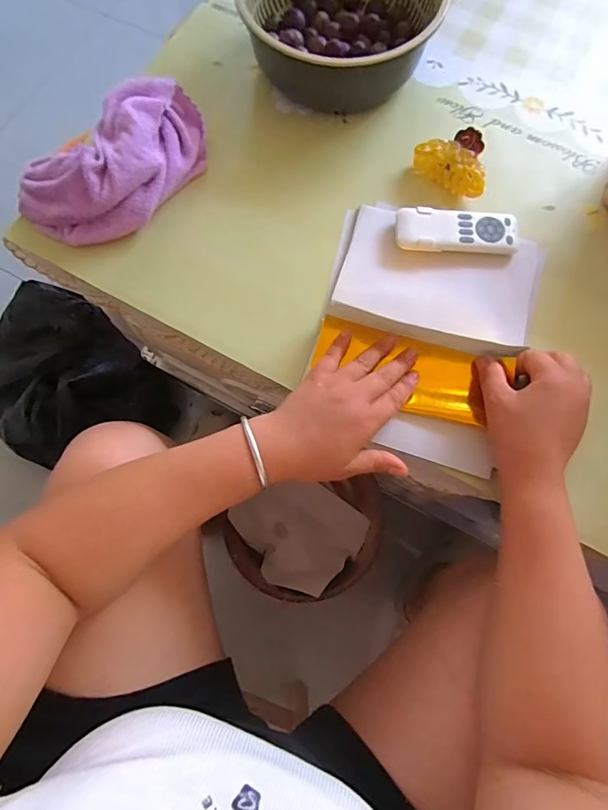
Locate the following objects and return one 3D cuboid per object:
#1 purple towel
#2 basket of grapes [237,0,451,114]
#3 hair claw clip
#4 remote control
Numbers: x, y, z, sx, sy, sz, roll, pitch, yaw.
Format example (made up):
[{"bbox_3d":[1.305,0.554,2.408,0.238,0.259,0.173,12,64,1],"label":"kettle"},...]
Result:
[{"bbox_3d":[-0.193,-0.253,0.444,0.210,0.053,0.126,-33,78,-8],"label":"purple towel"},{"bbox_3d":[0.042,-0.446,0.494,0.217,0.082,0.180,6,75,1],"label":"basket of grapes"},{"bbox_3d":[0.164,-0.261,0.466,0.087,0.039,0.053,43,79,10],"label":"hair claw clip"},{"bbox_3d":[0.157,-0.179,0.445,0.123,0.014,0.048,3,75,1],"label":"remote control"}]

